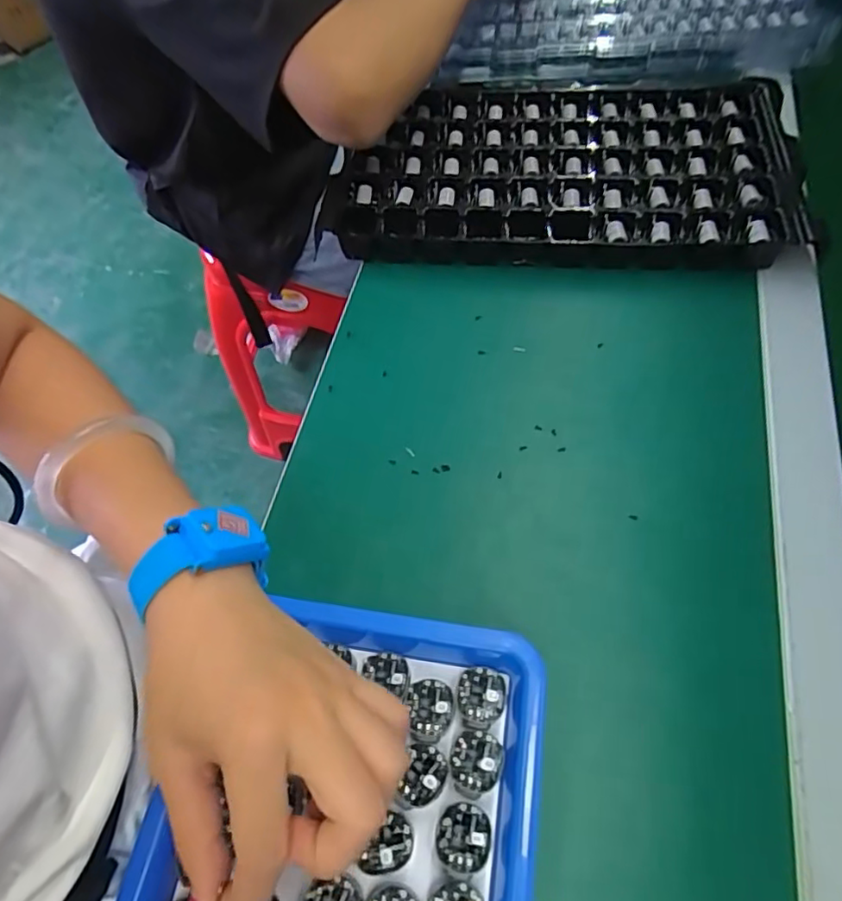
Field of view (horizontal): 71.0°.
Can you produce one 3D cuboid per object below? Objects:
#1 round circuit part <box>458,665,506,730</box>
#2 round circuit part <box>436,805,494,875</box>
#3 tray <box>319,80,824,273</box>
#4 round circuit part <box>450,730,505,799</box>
[{"bbox_3d":[0.030,0.124,0.297,0.023,0.004,0.028,5,59,7],"label":"round circuit part"},{"bbox_3d":[0.019,0.176,0.268,0.024,0.004,0.026,4,59,6],"label":"round circuit part"},{"bbox_3d":[0.115,-0.232,0.492,0.352,0.041,0.199,4,59,7],"label":"tray"},{"bbox_3d":[0.026,0.149,0.282,0.024,0.004,0.028,17,62,14],"label":"round circuit part"}]

